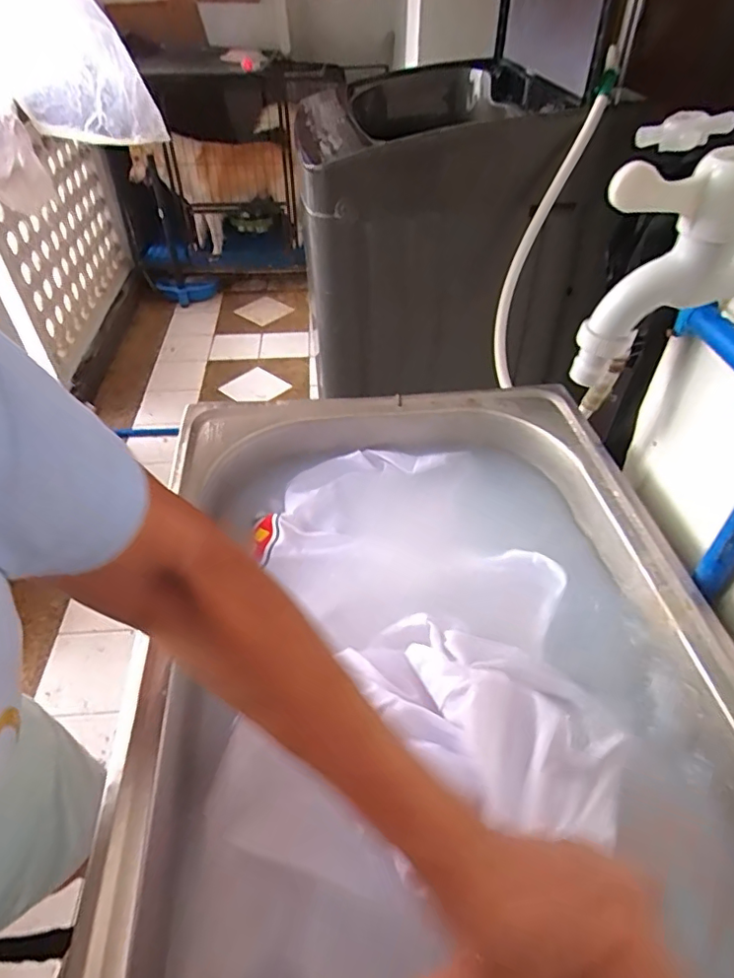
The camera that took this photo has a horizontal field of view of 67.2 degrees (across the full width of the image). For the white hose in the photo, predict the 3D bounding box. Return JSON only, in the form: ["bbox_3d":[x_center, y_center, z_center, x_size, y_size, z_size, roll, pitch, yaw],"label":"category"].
[{"bbox_3d":[0.263,-0.362,0.851,0.068,0.402,0.079,25,15,24],"label":"white hose"}]

